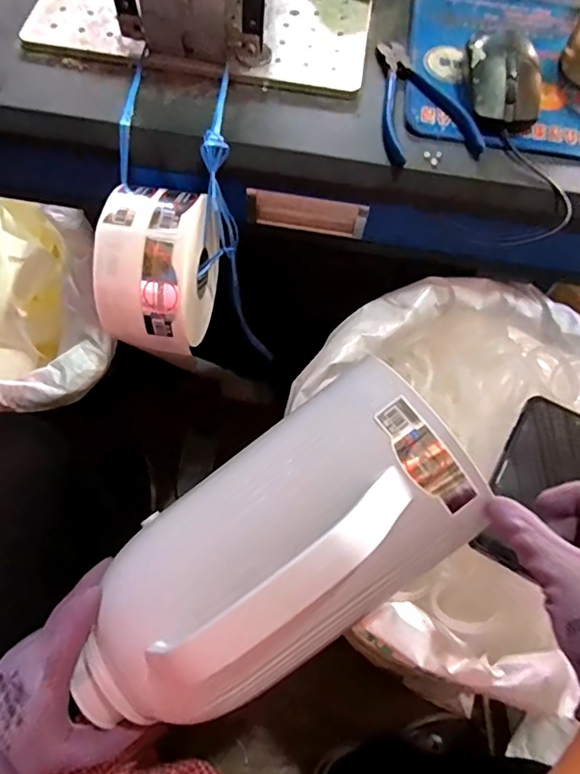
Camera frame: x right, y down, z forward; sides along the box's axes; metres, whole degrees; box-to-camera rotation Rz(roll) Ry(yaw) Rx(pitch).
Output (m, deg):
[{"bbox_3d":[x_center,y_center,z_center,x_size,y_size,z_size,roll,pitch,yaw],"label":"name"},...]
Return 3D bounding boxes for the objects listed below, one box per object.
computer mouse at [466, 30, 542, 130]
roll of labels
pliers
[{"bbox_3d":[0.183,-0.271,0.446,0.066,0.035,0.111,9,64,1],"label":"computer mouse"},{"bbox_3d":[-0.110,-0.098,0.438,0.076,0.107,0.108,13,64,3],"label":"roll of labels"},{"bbox_3d":[0.109,-0.248,0.444,0.080,0.013,0.141,-7,65,-7],"label":"pliers"}]

